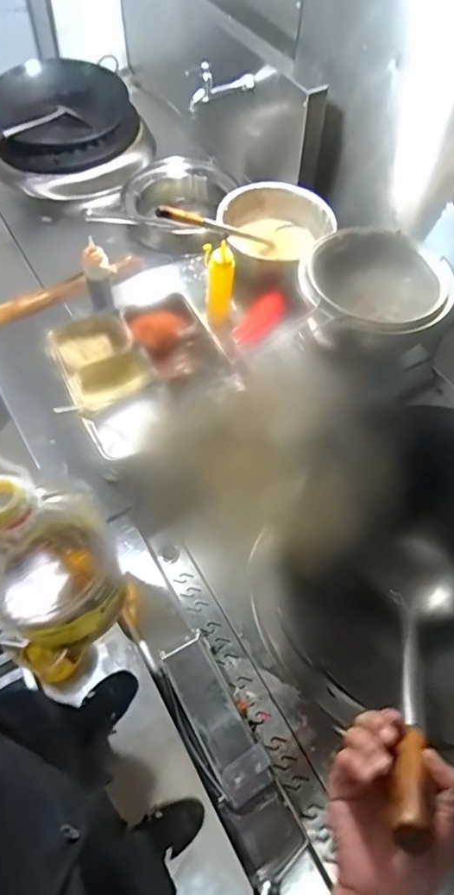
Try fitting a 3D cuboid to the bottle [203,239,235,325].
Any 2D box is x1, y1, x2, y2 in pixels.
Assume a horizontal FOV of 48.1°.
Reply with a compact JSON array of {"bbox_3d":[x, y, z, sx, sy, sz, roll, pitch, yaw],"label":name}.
[{"bbox_3d":[-0.017,-0.325,1.012,0.057,0.201,0.058,5,57,-1],"label":"bottle"}]

